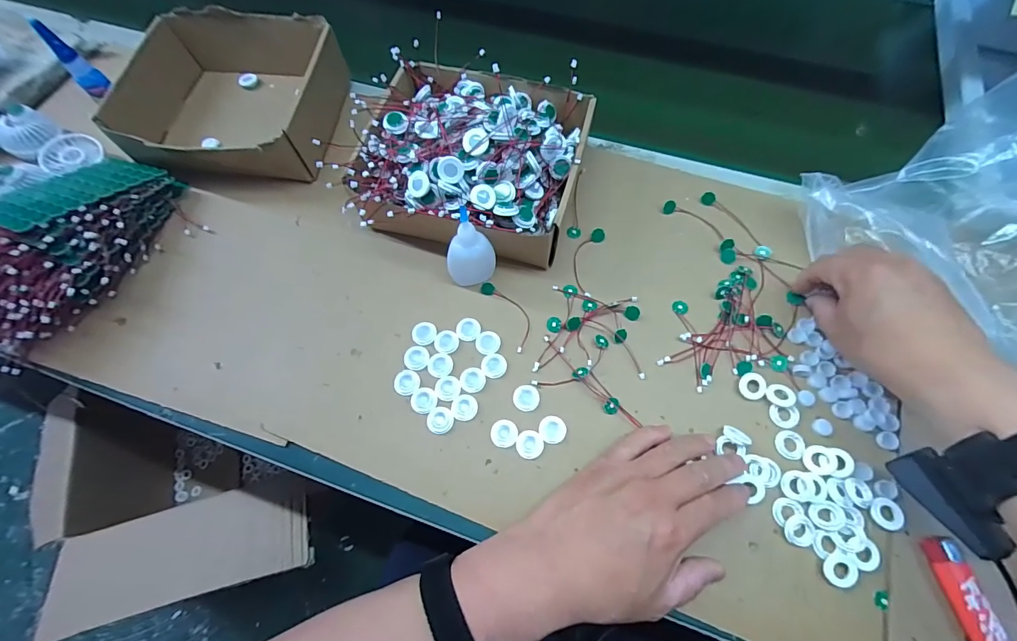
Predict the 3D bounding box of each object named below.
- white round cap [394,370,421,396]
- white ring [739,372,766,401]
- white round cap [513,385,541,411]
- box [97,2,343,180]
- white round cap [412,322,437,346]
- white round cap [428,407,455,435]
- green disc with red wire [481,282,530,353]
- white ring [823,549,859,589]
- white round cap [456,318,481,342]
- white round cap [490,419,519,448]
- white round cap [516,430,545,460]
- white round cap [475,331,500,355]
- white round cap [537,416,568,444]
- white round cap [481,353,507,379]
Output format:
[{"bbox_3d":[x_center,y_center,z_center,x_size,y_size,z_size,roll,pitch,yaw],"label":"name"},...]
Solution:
[{"bbox_3d":[-0.092,0.056,0.388,0.022,0.004,0.022,-1,67,2],"label":"white round cap"},{"bbox_3d":[0.214,0.058,0.377,0.023,0.007,0.023,-1,67,2],"label":"white ring"},{"bbox_3d":[0.016,0.068,0.380,0.023,0.004,0.023,-1,67,2],"label":"white round cap"},{"bbox_3d":[-0.313,-0.253,0.494,0.216,0.074,0.191,3,67,4],"label":"box"},{"bbox_3d":[-0.080,0.012,0.408,0.022,0.004,0.023,-1,67,2],"label":"white round cap"},{"bbox_3d":[-0.060,0.087,0.374,0.022,0.004,0.023,-1,67,2],"label":"white round cap"},{"bbox_3d":[0.002,-0.008,0.414,0.026,0.009,0.076,-29,69,-9],"label":"green disc with red wire"},{"bbox_3d":[0.246,0.184,0.319,0.022,0.004,0.024,16,69,9],"label":"white ring"},{"bbox_3d":[-0.038,0.008,0.409,0.023,0.004,0.022,-1,67,2],"label":"white round cap"},{"bbox_3d":[-0.003,0.096,0.369,0.023,0.004,0.023,-1,67,2],"label":"white round cap"},{"bbox_3d":[0.018,0.105,0.365,0.023,0.004,0.023,-1,67,2],"label":"white round cap"},{"bbox_3d":[-0.019,0.020,0.403,0.022,0.004,0.023,-1,67,2],"label":"white round cap"},{"bbox_3d":[0.038,0.093,0.369,0.023,0.004,0.022,-1,67,2],"label":"white round cap"},{"bbox_3d":[-0.013,0.041,0.395,0.022,0.004,0.023,-1,67,2],"label":"white round cap"}]

